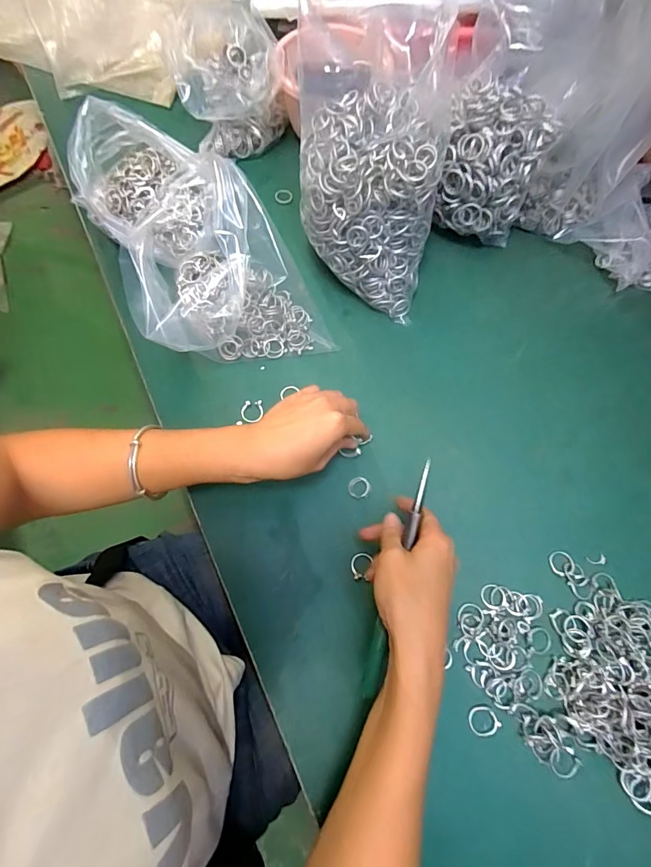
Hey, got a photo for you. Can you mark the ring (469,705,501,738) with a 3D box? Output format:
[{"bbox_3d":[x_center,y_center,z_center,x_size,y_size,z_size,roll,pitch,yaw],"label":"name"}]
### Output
[{"bbox_3d":[0.132,0.241,0.347,0.023,0.005,0.021,1,68,-2],"label":"ring"}]

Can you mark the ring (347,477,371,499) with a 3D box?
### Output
[{"bbox_3d":[0.033,0.053,0.408,0.022,0.008,0.021,1,68,-2],"label":"ring"}]

